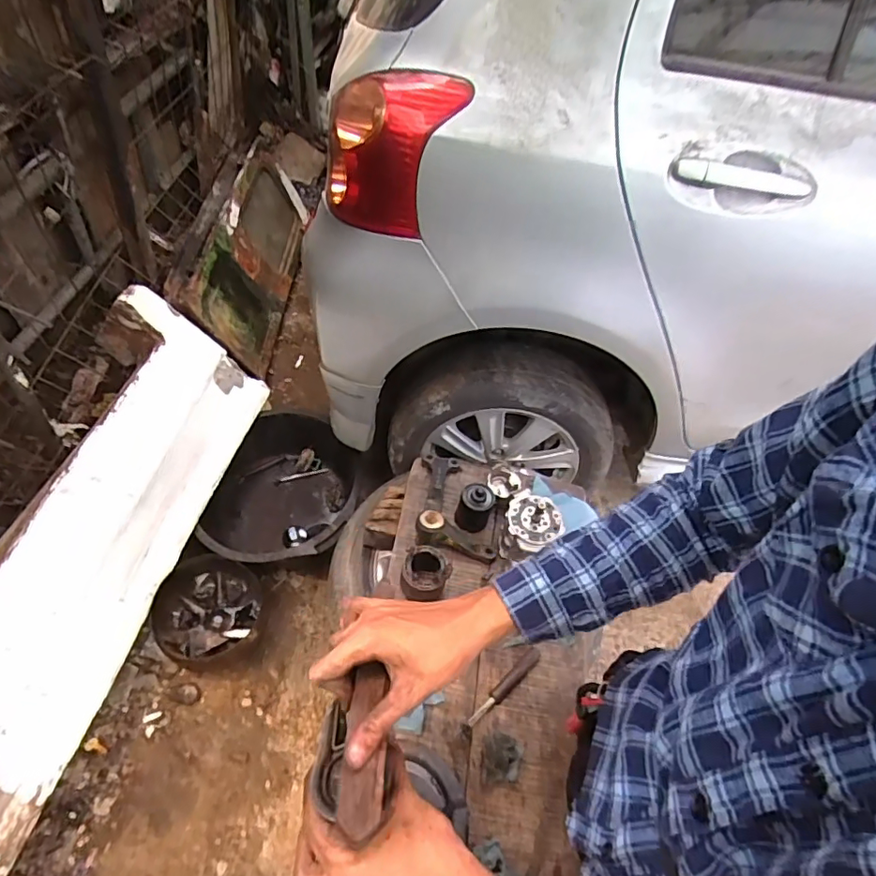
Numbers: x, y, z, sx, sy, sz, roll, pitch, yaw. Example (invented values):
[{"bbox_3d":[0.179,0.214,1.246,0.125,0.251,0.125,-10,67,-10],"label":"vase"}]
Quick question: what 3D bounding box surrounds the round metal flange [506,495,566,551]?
[{"bbox_3d":[0.162,0.136,0.899,0.098,0.019,0.090,-31,59,-25],"label":"round metal flange"}]

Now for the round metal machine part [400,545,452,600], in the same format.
[{"bbox_3d":[-0.018,0.223,0.867,0.074,0.082,0.069,1,51,-2],"label":"round metal machine part"}]

